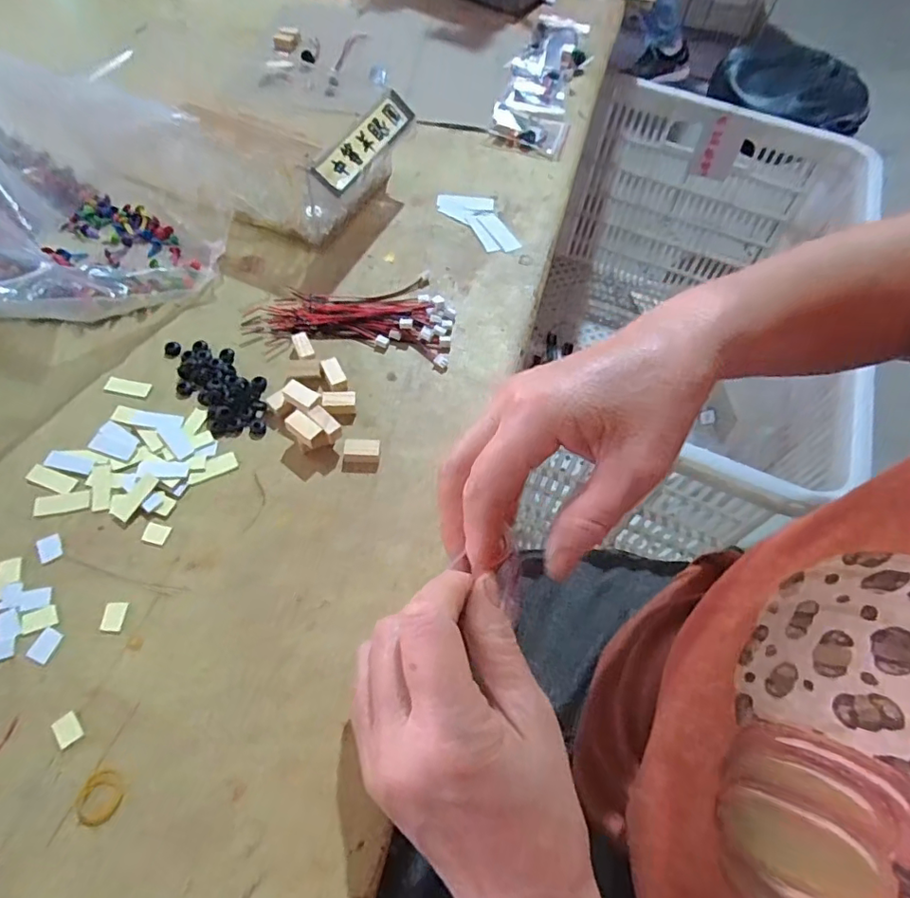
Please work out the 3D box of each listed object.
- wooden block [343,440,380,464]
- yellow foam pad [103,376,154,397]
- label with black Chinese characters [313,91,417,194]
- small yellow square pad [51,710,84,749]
[{"bbox_3d":[-0.056,0.001,0.325,0.021,0.008,0.013,1,59,-4],"label":"wooden block"},{"bbox_3d":[-0.205,-0.040,0.340,0.028,0.004,0.011,12,59,3],"label":"yellow foam pad"},{"bbox_3d":[-0.064,-0.221,0.391,0.025,0.005,0.114,37,61,-14],"label":"label with black Chinese characters"},{"bbox_3d":[-0.176,0.128,0.247,0.010,0.004,0.013,-35,63,-26],"label":"small yellow square pad"}]

